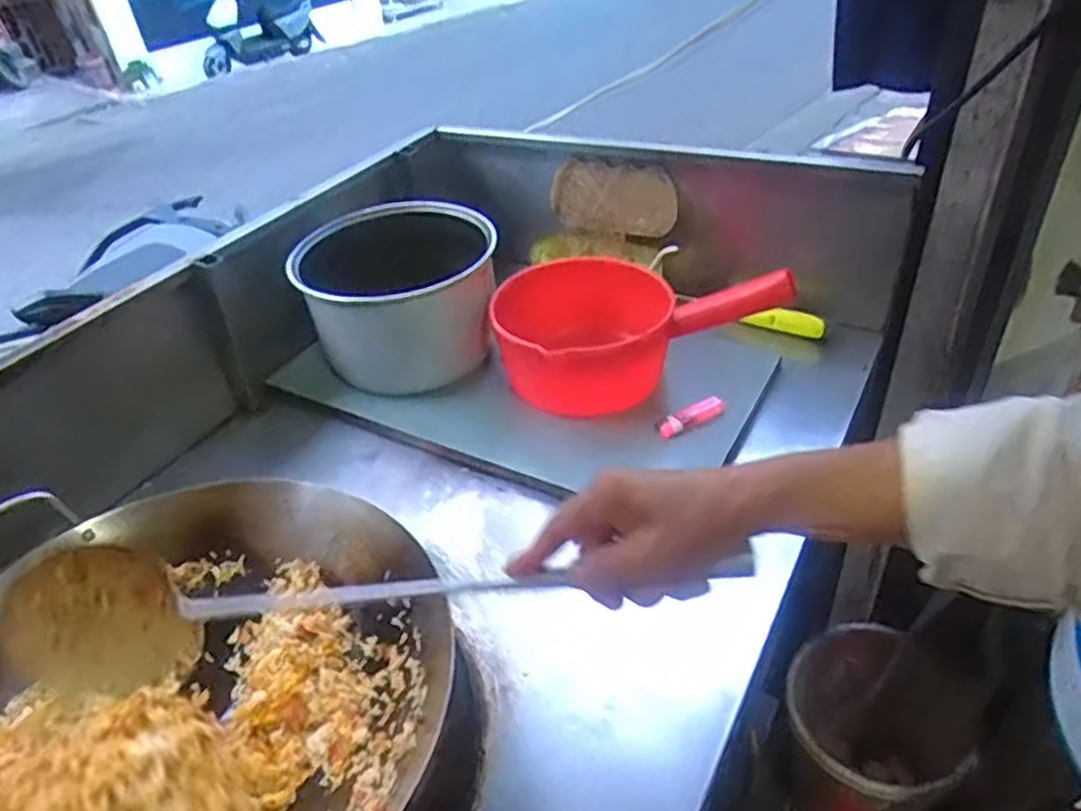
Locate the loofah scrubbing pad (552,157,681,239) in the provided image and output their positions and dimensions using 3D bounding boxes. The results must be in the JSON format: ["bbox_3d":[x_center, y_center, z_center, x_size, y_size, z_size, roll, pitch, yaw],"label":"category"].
[{"bbox_3d":[0.097,-0.275,0.975,0.173,0.102,0.030,17,43,28],"label":"loofah scrubbing pad"}]

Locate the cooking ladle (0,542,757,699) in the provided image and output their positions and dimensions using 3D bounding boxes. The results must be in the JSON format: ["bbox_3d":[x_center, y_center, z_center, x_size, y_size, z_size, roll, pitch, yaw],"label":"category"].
[{"bbox_3d":[-0.110,0.119,0.458,0.466,0.091,0.059,-7,37,10],"label":"cooking ladle"}]

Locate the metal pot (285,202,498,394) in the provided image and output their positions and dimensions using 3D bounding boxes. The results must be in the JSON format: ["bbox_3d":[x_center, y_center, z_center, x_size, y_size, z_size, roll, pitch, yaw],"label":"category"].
[{"bbox_3d":[-0.156,-0.119,0.853,0.221,0.173,0.193,-11,37,-5],"label":"metal pot"}]

